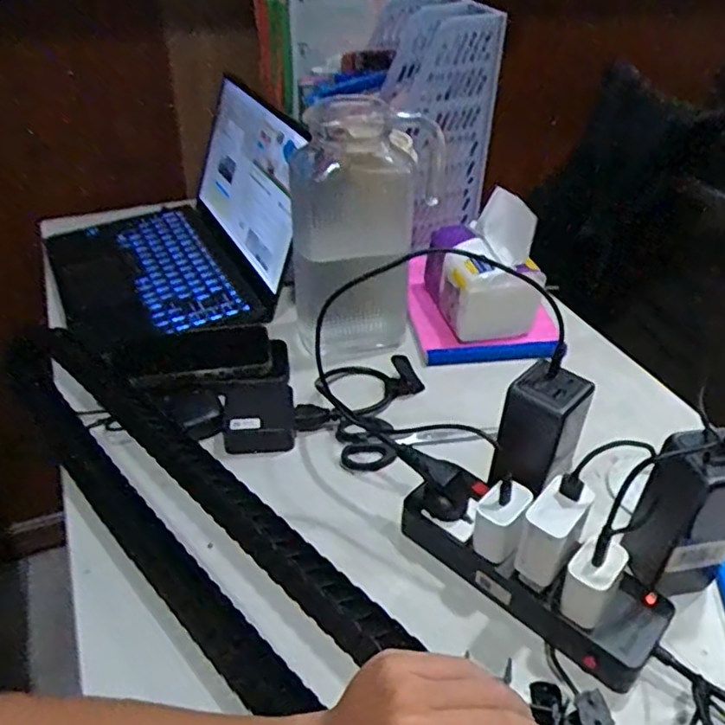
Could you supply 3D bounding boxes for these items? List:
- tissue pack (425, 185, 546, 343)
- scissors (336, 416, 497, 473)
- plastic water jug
[{"bbox_3d":[0.137,-0.113,0.718,0.090,0.136,0.114,-5,38,-10],"label":"tissue pack"},{"bbox_3d":[0.045,0.064,0.607,0.143,0.012,0.066,-10,39,-16],"label":"scissors"},{"bbox_3d":[0.001,-0.146,0.686,0.142,0.233,0.142,1,37,-2],"label":"plastic water jug"}]

